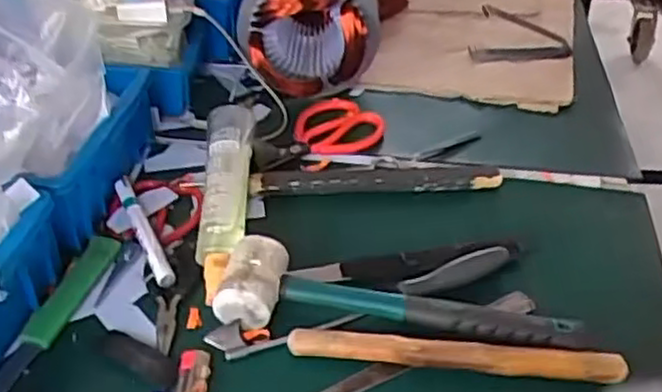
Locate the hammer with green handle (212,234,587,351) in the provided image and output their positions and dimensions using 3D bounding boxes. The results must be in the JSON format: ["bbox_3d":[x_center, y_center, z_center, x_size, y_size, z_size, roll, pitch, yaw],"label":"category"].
[{"bbox_3d":[0.048,0.087,0.573,0.292,0.044,0.064,8,39,10],"label":"hammer with green handle"}]

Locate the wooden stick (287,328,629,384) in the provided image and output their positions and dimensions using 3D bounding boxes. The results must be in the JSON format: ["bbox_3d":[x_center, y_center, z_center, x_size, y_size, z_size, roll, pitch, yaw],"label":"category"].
[{"bbox_3d":[0.093,0.119,0.557,0.246,0.016,0.021,3,39,5],"label":"wooden stick"}]

